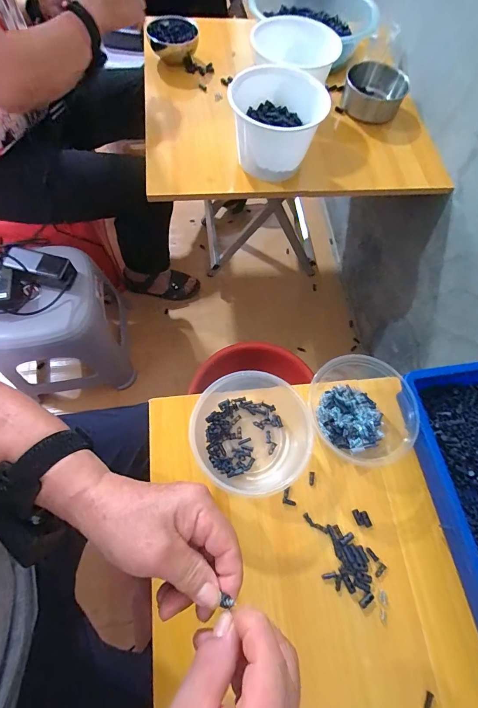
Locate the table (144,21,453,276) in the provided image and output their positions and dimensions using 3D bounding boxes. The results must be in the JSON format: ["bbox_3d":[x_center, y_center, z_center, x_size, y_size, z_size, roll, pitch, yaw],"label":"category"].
[{"bbox_3d":[0.087,-0.447,0.971,0.614,0.529,0.513,-5,70,-7],"label":"table"}]

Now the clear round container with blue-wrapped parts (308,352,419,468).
[{"bbox_3d":[0.160,0.065,0.448,0.124,0.056,0.117,0,67,-1],"label":"clear round container with blue-wrapped parts"}]

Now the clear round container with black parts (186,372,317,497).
[{"bbox_3d":[0.017,0.094,0.431,0.138,0.056,0.130,0,67,-1],"label":"clear round container with black parts"}]

